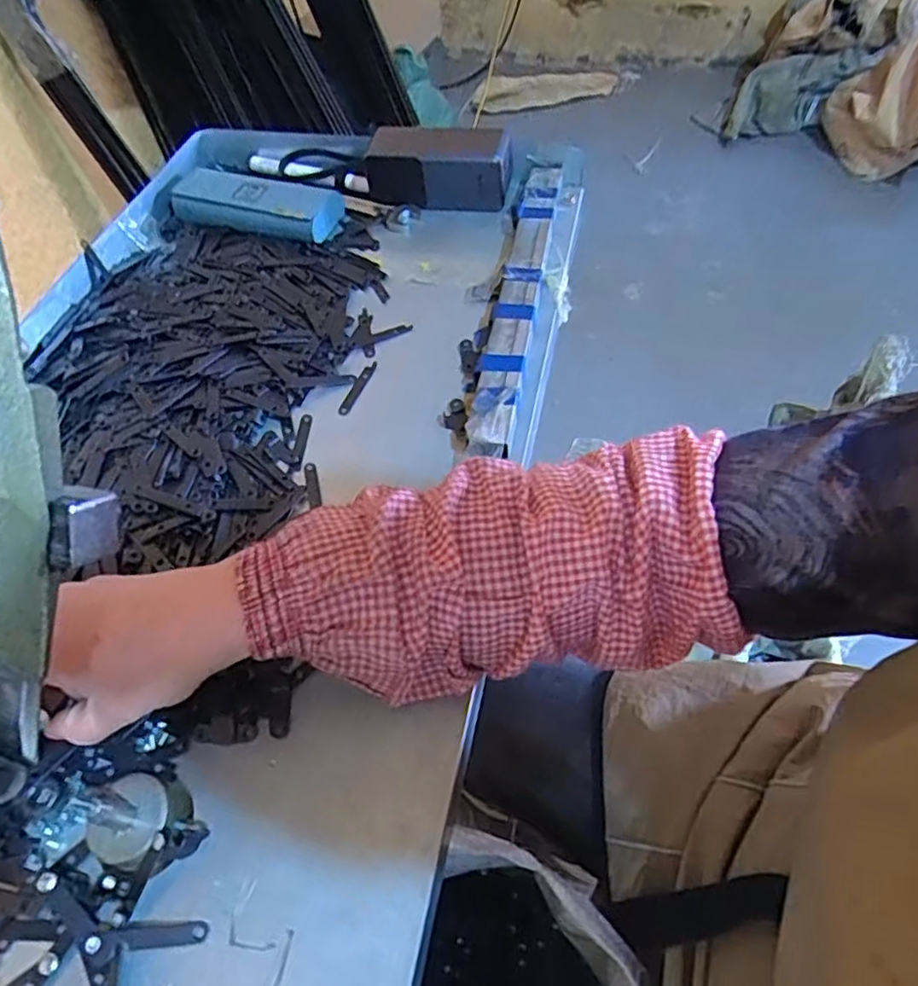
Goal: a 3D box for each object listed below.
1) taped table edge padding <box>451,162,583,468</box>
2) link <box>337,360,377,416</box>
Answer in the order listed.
[{"bbox_3d":[0.056,-0.158,0.530,0.056,0.029,0.330,9,56,10],"label":"taped table edge padding"},{"bbox_3d":[-0.077,-0.080,0.492,0.009,0.004,0.054,16,58,15],"label":"link"}]

